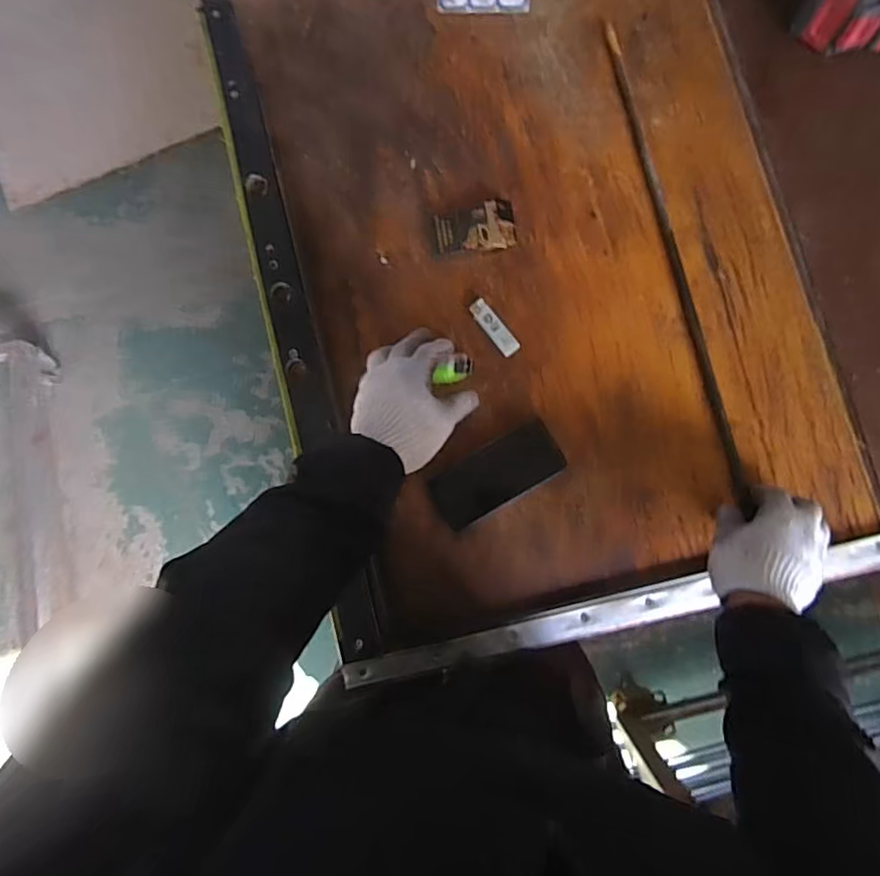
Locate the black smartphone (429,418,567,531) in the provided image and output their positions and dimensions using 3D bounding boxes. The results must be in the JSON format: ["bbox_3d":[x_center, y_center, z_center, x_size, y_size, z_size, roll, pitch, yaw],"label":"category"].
[{"bbox_3d":[0.069,0.044,0.661,0.155,0.006,0.071,-30,83,0],"label":"black smartphone"}]

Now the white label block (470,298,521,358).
[{"bbox_3d":[0.066,-0.135,0.678,0.024,0.010,0.078,-37,83,-1],"label":"white label block"}]

